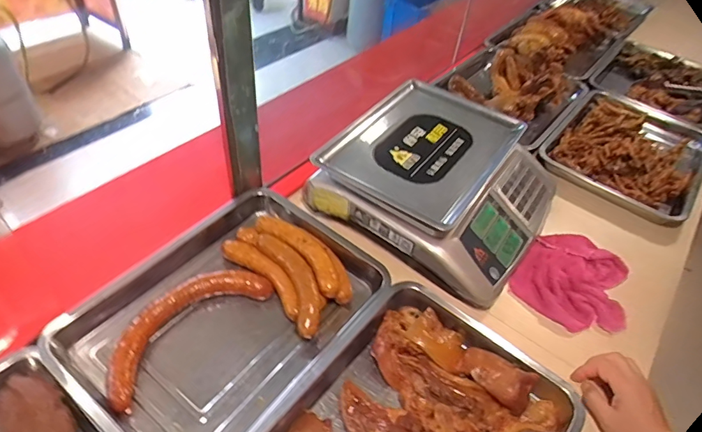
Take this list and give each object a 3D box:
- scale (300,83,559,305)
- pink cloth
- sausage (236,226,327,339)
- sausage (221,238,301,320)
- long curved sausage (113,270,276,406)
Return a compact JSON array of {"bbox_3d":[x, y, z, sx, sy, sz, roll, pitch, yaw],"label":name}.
[{"bbox_3d":[0.153,-0.068,0.791,0.359,0.103,0.336,28,48,19],"label":"scale"},{"bbox_3d":[0.365,0.096,0.738,0.163,0.030,0.191,32,49,23],"label":"pink cloth"},{"bbox_3d":[-0.094,0.074,0.654,0.052,0.031,0.207,-22,52,-27],"label":"sausage"},{"bbox_3d":[-0.124,0.084,0.662,0.161,0.027,0.036,35,51,25],"label":"sausage"},{"bbox_3d":[-0.217,0.138,0.602,0.083,0.033,0.230,34,50,24],"label":"long curved sausage"}]

